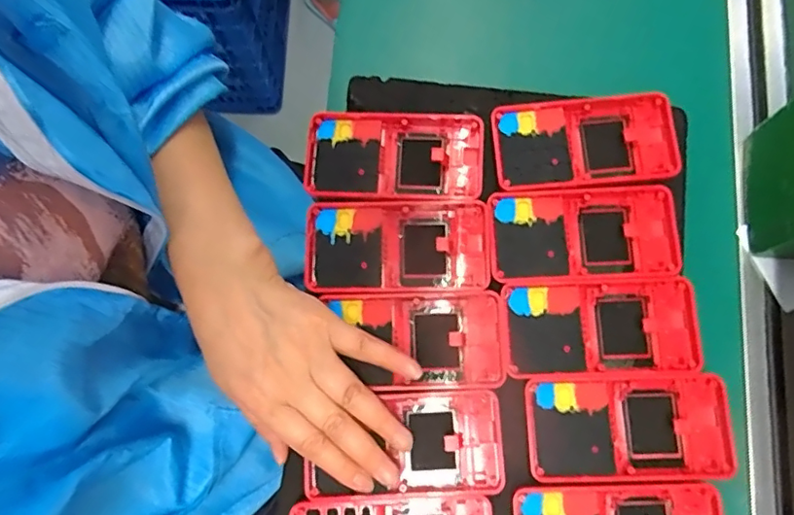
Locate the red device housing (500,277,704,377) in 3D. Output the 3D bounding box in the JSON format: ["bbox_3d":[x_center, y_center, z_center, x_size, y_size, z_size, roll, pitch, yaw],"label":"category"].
[{"bbox_3d":[0.133,0.045,0.351,0.123,0.010,0.059,-3,79,1],"label":"red device housing"}]

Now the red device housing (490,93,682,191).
[{"bbox_3d":[0.130,-0.078,0.375,0.124,0.014,0.062,-5,79,0],"label":"red device housing"}]

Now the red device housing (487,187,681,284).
[{"bbox_3d":[0.125,-0.016,0.366,0.124,0.011,0.061,-3,79,1],"label":"red device housing"}]

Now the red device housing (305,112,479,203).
[{"bbox_3d":[-0.003,-0.070,0.383,0.122,0.019,0.061,3,79,2],"label":"red device housing"}]

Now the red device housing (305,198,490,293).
[{"bbox_3d":[0.000,-0.008,0.367,0.121,0.012,0.061,-1,79,1],"label":"red device housing"}]

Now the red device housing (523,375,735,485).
[{"bbox_3d":[0.144,0.106,0.339,0.123,0.009,0.062,-1,79,1],"label":"red device housing"}]

